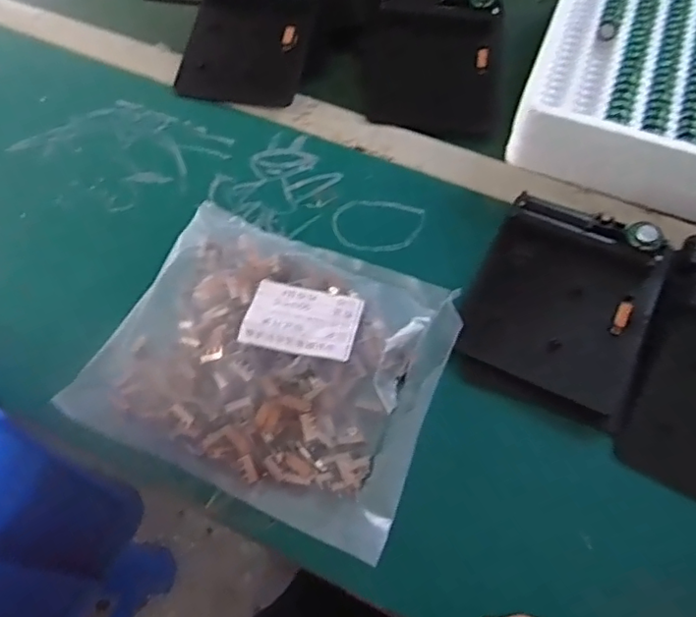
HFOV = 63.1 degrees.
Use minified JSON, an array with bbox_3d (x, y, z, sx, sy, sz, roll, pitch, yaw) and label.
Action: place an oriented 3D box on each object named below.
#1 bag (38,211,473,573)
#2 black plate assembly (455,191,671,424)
[{"bbox_3d":[-0.048,0.030,0.357,0.203,0.038,0.173,20,62,11],"label":"bag"},{"bbox_3d":[0.144,-0.009,0.373,0.112,0.033,0.125,25,63,13],"label":"black plate assembly"}]

